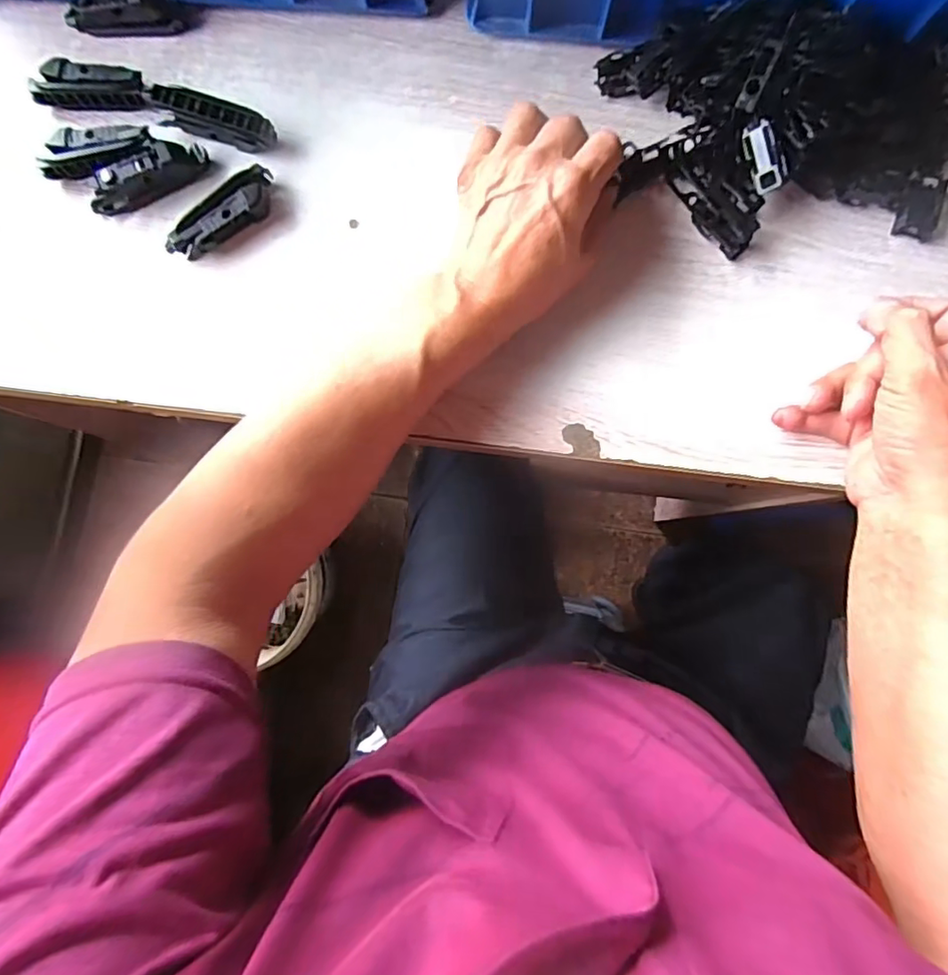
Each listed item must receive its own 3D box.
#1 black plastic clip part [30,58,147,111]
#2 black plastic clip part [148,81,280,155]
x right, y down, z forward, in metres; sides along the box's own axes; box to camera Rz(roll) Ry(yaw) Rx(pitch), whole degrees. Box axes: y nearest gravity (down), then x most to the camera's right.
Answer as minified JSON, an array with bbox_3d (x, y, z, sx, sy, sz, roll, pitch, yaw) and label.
[{"bbox_3d":[-0.248,-0.261,0.368,0.074,0.018,0.021,5,84,0],"label":"black plastic clip part"},{"bbox_3d":[-0.167,-0.237,0.361,0.076,0.024,0.018,17,85,1],"label":"black plastic clip part"}]

